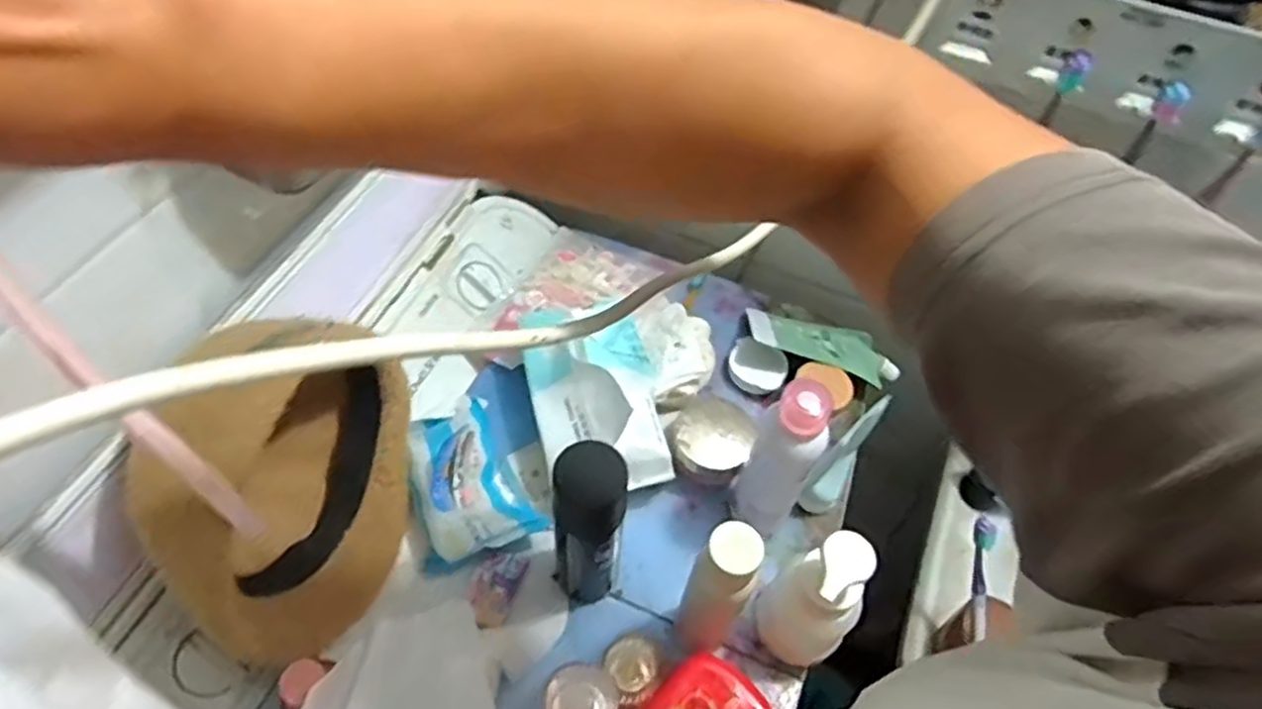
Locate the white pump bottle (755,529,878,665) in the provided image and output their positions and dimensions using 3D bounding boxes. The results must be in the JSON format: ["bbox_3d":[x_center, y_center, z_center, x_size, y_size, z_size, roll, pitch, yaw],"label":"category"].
[{"bbox_3d":[0.136,0.190,0.570,0.052,0.162,0.056,1,54,-2],"label":"white pump bottle"}]

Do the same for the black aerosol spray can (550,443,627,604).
[{"bbox_3d":[-0.031,0.136,0.573,0.051,0.193,0.047,1,54,-2],"label":"black aerosol spray can"}]

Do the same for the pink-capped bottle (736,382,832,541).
[{"bbox_3d":[0.120,0.091,0.610,0.051,0.191,0.049,21,56,12],"label":"pink-capped bottle"}]

